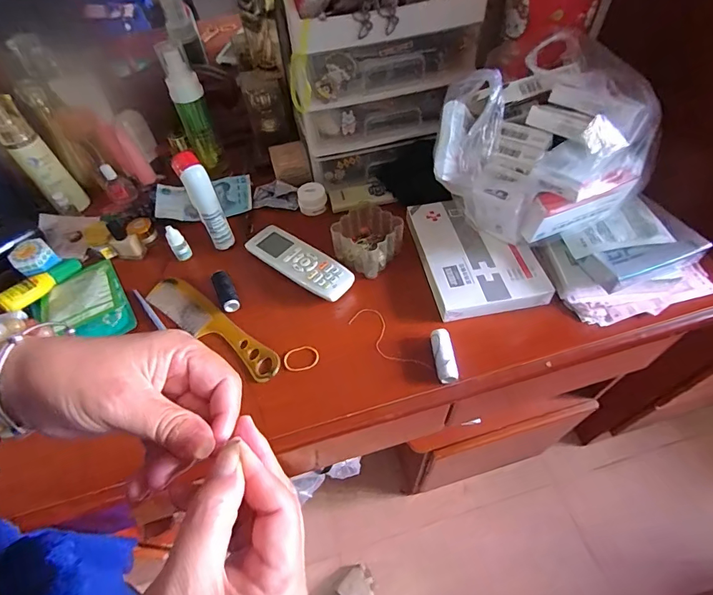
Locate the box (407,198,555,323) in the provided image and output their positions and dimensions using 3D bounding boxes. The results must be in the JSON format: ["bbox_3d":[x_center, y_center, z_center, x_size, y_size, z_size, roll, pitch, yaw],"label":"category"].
[{"bbox_3d":[0.147,-0.059,0.498,0.128,0.025,0.174,-9,57,-1],"label":"box"}]

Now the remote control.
[{"bbox_3d":[-0.075,-0.046,0.506,0.156,0.027,0.050,36,66,24],"label":"remote control"}]

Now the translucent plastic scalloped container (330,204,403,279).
[{"bbox_3d":[0.016,-0.082,0.508,0.078,0.048,0.084,31,62,24],"label":"translucent plastic scalloped container"}]

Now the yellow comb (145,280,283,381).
[{"bbox_3d":[-0.172,0.034,0.474,0.209,0.012,0.045,30,64,21],"label":"yellow comb"}]

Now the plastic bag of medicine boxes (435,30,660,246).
[{"bbox_3d":[0.192,-0.143,0.423,0.204,0.169,0.125,16,57,15],"label":"plastic bag of medicine boxes"}]

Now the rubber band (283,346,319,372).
[{"bbox_3d":[-0.061,0.068,0.439,0.039,0.004,0.029,-20,58,-9],"label":"rubber band"}]

